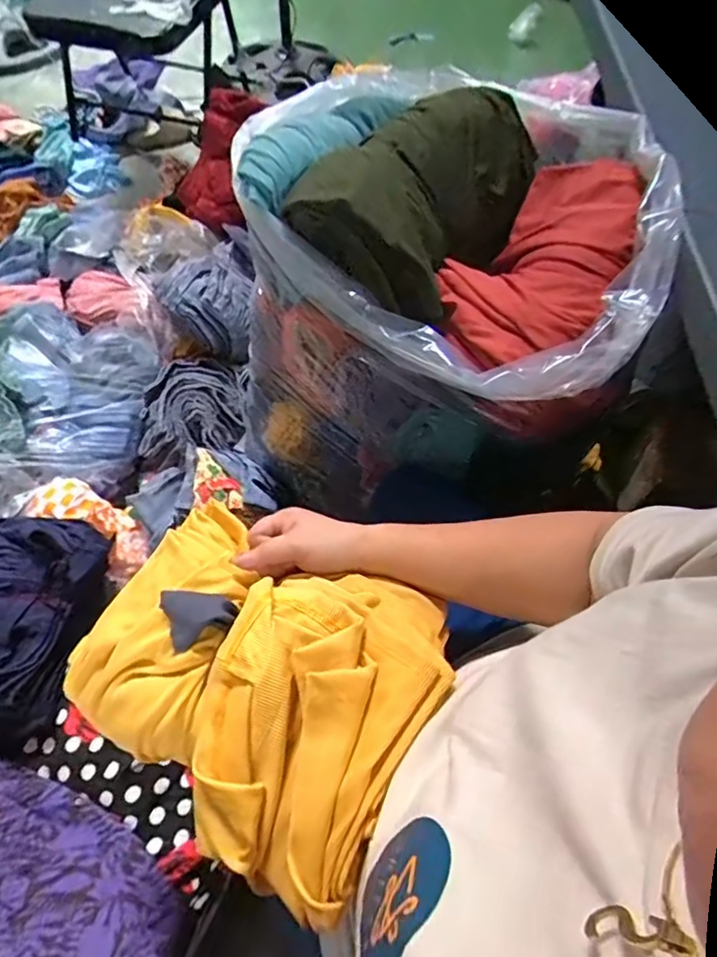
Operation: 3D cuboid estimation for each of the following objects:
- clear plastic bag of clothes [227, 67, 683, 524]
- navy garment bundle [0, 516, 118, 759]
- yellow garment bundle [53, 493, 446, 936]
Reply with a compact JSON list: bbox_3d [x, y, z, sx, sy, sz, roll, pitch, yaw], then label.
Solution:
[{"bbox_3d":[0.107,-0.215,0.778,0.465,0.476,0.402,31,65,14],"label":"clear plastic bag of clothes"},{"bbox_3d":[-0.489,0.222,0.817,0.193,0.139,0.325,-2,61,-3],"label":"navy garment bundle"},{"bbox_3d":[-0.080,0.159,0.453,0.303,0.130,0.227,16,73,30],"label":"yellow garment bundle"}]

